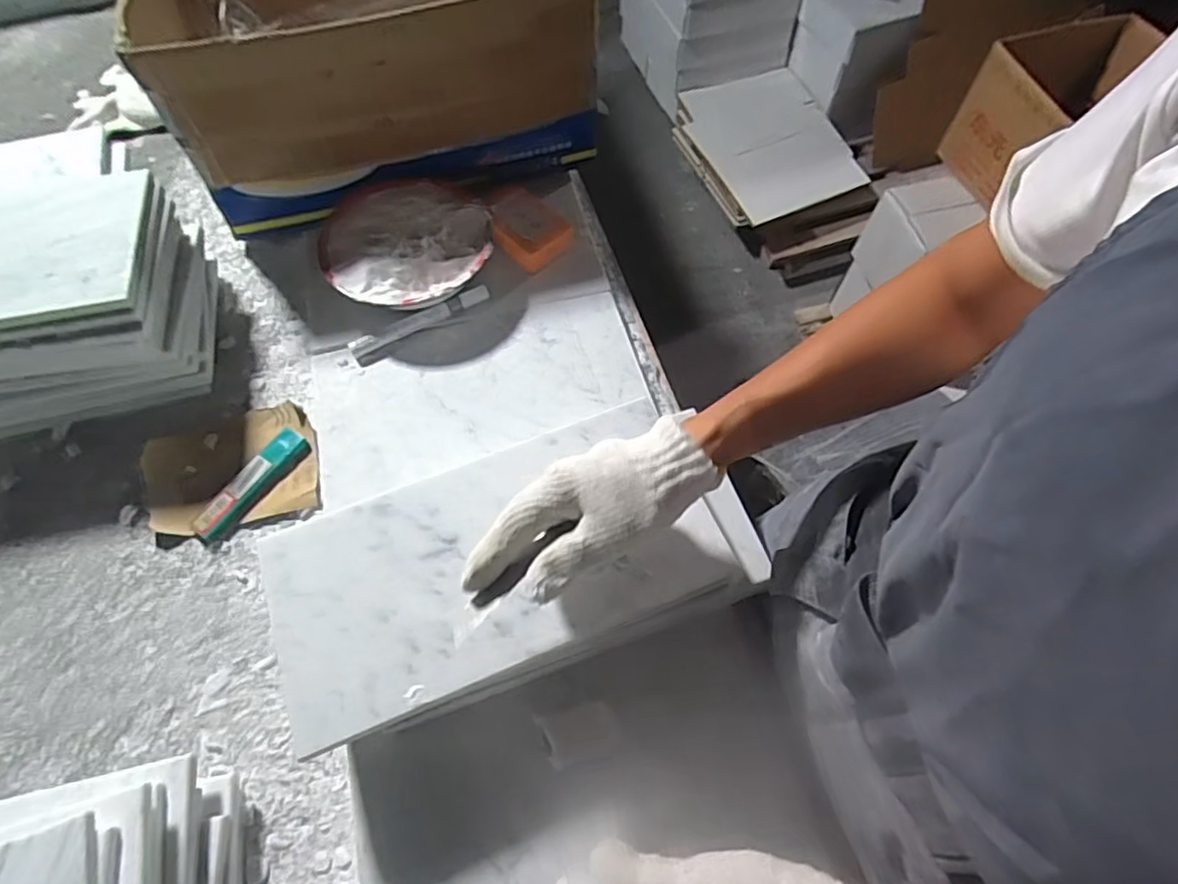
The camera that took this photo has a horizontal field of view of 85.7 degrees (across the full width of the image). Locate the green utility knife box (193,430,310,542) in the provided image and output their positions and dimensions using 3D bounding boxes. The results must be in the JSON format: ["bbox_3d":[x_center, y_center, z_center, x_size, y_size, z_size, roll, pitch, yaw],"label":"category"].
[{"bbox_3d":[-0.296,0.037,0.558,0.031,0.013,0.115,30,68,13],"label":"green utility knife box"}]

